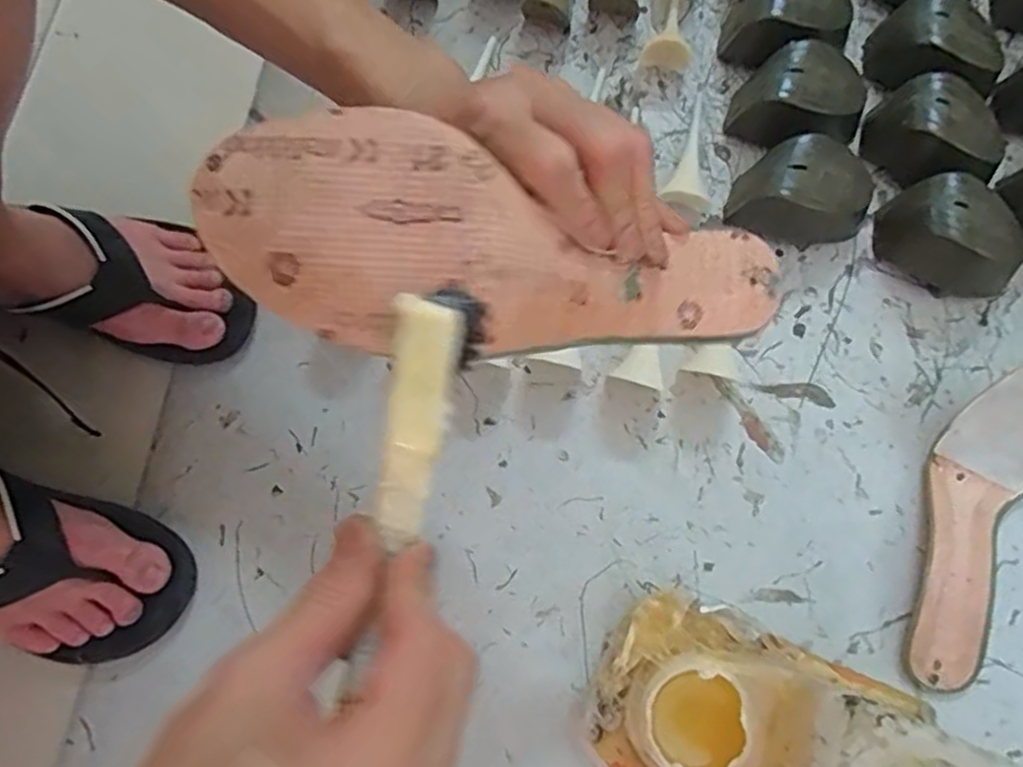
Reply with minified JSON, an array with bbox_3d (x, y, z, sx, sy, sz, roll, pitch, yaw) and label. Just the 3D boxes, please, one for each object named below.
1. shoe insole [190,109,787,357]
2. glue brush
[{"bbox_3d":[0.008,-0.046,0.275,0.243,0.052,0.078,8,74,-20],"label":"shoe insole"},{"bbox_3d":[-0.032,0.010,0.241,0.029,0.018,0.085,14,93,2],"label":"glue brush"}]

